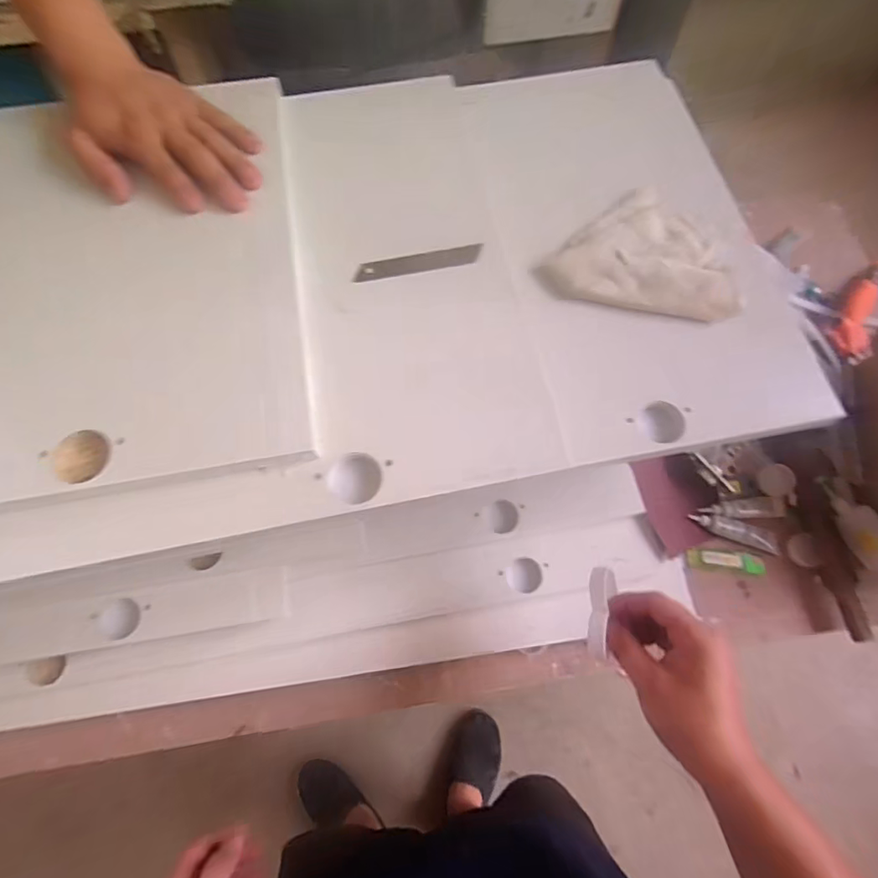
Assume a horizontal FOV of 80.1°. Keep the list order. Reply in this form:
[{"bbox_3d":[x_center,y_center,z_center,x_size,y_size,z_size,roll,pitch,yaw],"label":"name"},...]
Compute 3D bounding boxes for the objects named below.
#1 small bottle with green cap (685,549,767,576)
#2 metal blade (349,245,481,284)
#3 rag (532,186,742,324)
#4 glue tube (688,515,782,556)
[{"bbox_3d":[0.325,0.138,0.589,0.086,0.007,0.020,6,69,2],"label":"small bottle with green cap"},{"bbox_3d":[-0.016,-0.142,0.421,0.102,0.006,0.018,-10,69,-4],"label":"metal blade"},{"bbox_3d":[0.173,-0.171,0.453,0.156,0.025,0.134,10,69,3],"label":"rag"},{"bbox_3d":[0.340,0.104,0.596,0.103,0.015,0.024,18,70,6],"label":"glue tube"}]

